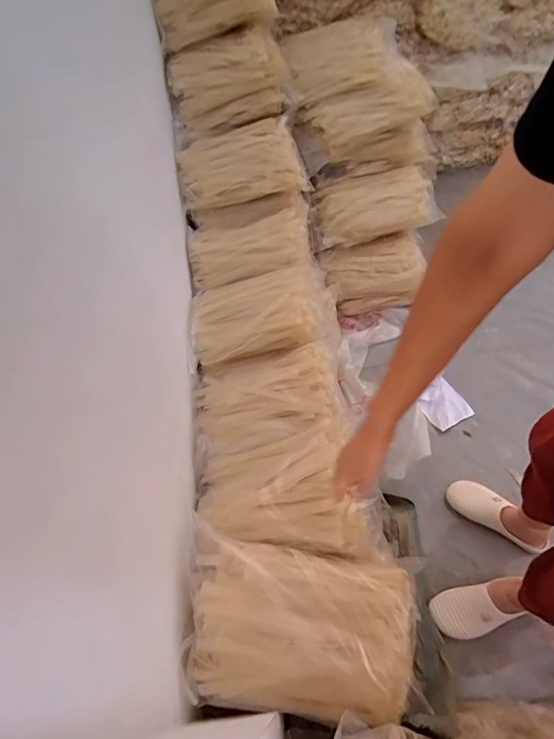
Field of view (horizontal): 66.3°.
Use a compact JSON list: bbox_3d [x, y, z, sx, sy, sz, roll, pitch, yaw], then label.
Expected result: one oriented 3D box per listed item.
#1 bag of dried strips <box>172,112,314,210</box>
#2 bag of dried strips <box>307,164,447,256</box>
[{"bbox_3d":[-0.114,-0.628,1.287,0.378,0.090,0.250,-10,80,11],"label":"bag of dried strips"},{"bbox_3d":[0.309,-0.525,1.374,0.437,0.145,0.175,-17,55,-7],"label":"bag of dried strips"}]

